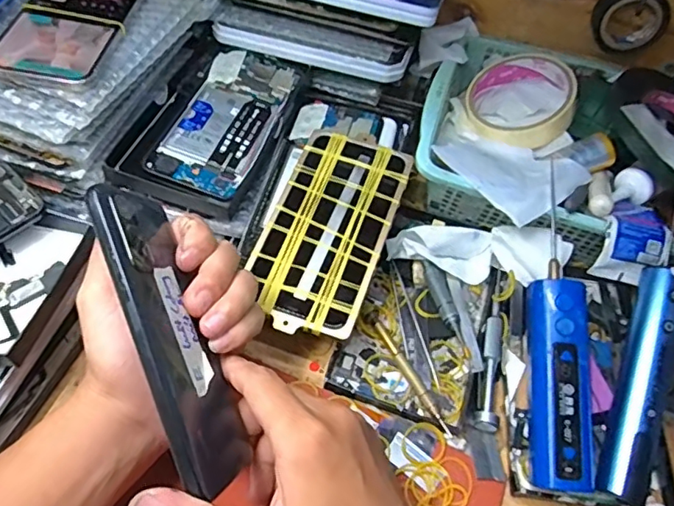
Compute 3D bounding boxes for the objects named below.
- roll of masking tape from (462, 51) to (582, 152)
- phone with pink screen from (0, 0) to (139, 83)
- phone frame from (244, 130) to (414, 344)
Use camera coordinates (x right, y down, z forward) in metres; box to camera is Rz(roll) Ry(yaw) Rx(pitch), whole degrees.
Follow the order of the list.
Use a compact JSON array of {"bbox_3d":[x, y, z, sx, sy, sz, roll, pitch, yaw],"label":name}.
[{"bbox_3d":[0.158,-0.132,0.474,0.088,0.022,0.089,-8,65,17],"label":"roll of masking tape"},{"bbox_3d":[-0.188,-0.174,0.399,0.072,0.006,0.140,8,56,-4],"label":"phone with pink screen"},{"bbox_3d":[-0.006,-0.021,0.406,0.084,0.007,0.165,19,63,7],"label":"phone frame"}]

